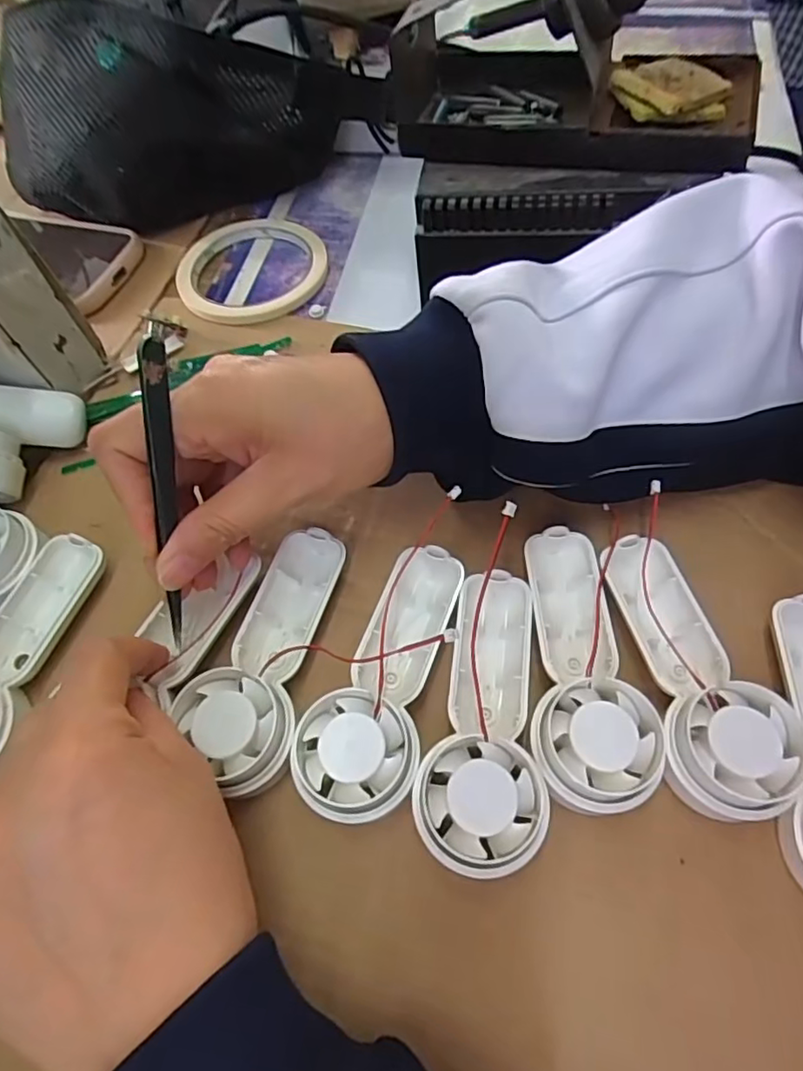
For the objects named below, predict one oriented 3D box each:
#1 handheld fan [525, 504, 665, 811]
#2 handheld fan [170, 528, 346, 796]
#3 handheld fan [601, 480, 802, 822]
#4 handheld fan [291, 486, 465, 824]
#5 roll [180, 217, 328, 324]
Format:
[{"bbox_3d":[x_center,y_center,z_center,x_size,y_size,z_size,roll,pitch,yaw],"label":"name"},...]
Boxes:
[{"bbox_3d":[0.074,0.048,0.241,0.043,0.024,0.110,2,61,5],"label":"handheld fan"},{"bbox_3d":[-0.056,0.046,0.249,0.043,0.026,0.106,10,62,9],"label":"handheld fan"},{"bbox_3d":[0.114,0.044,0.241,0.045,0.026,0.123,-7,61,0],"label":"handheld fan"},{"bbox_3d":[-0.007,0.051,0.243,0.043,0.026,0.117,12,63,10],"label":"handheld fan"},{"bbox_3d":[-0.096,-0.173,0.386,0.094,0.012,0.101,-2,61,3],"label":"roll"}]

